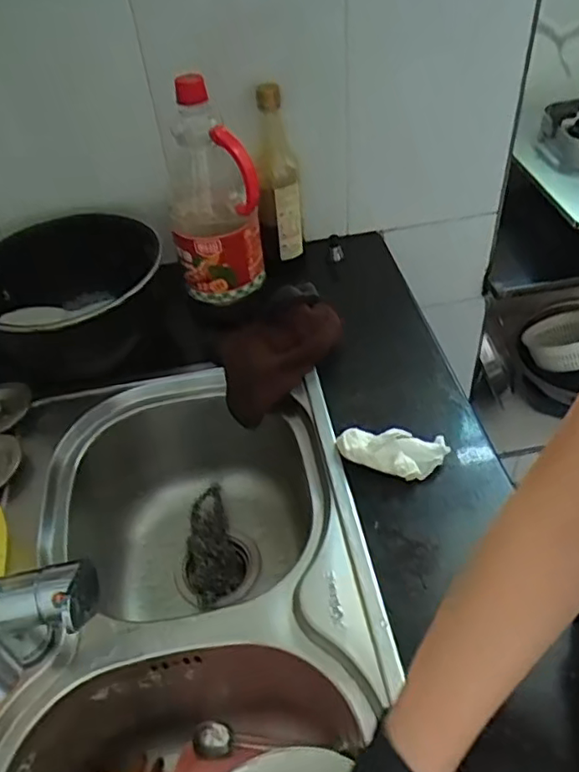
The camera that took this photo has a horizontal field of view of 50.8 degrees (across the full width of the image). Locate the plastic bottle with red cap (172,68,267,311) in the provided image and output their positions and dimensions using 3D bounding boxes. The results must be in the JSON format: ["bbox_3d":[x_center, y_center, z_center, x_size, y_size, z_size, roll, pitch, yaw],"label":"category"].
[{"bbox_3d":[-0.093,-0.228,0.730,0.103,0.244,0.111,-11,45,-5],"label":"plastic bottle with red cap"}]

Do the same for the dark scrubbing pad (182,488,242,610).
[{"bbox_3d":[-0.098,0.204,0.774,0.065,0.028,0.148,-7,59,0],"label":"dark scrubbing pad"}]

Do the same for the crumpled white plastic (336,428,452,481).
[{"bbox_3d":[0.103,0.064,0.622,0.109,0.036,0.046,5,46,12],"label":"crumpled white plastic"}]

